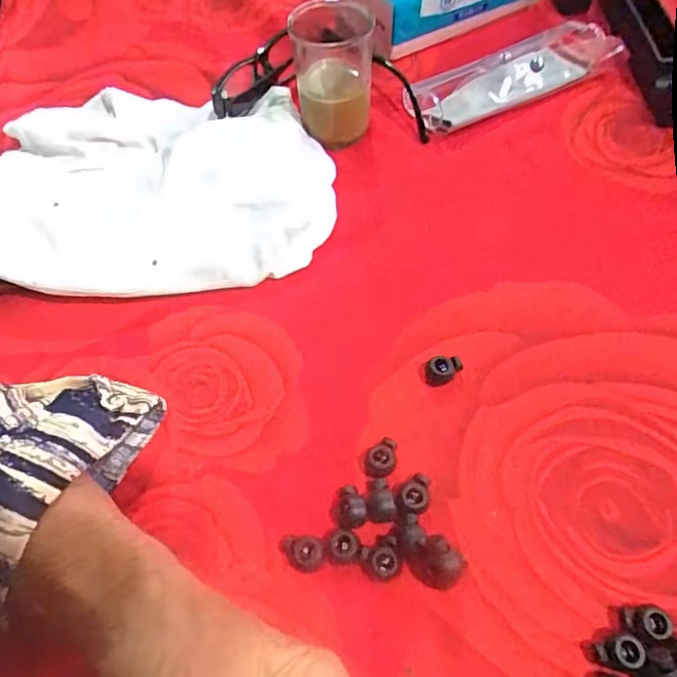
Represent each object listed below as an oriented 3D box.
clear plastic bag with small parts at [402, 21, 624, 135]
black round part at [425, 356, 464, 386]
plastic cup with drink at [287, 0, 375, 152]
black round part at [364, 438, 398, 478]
[{"bbox_3d":[0.130,-0.197,0.412,0.156,0.023,0.053,-23,60,-10],"label":"clear plastic bag with small parts"},{"bbox_3d":[0.057,0.017,0.292,0.019,0.013,0.011,-15,59,-6],"label":"black round part"},{"bbox_3d":[-0.003,-0.181,0.376,0.052,0.075,0.055,-2,58,3],"label":"plastic cup with drink"},{"bbox_3d":[0.021,0.060,0.272,0.015,0.010,0.020,13,60,11],"label":"black round part"}]

